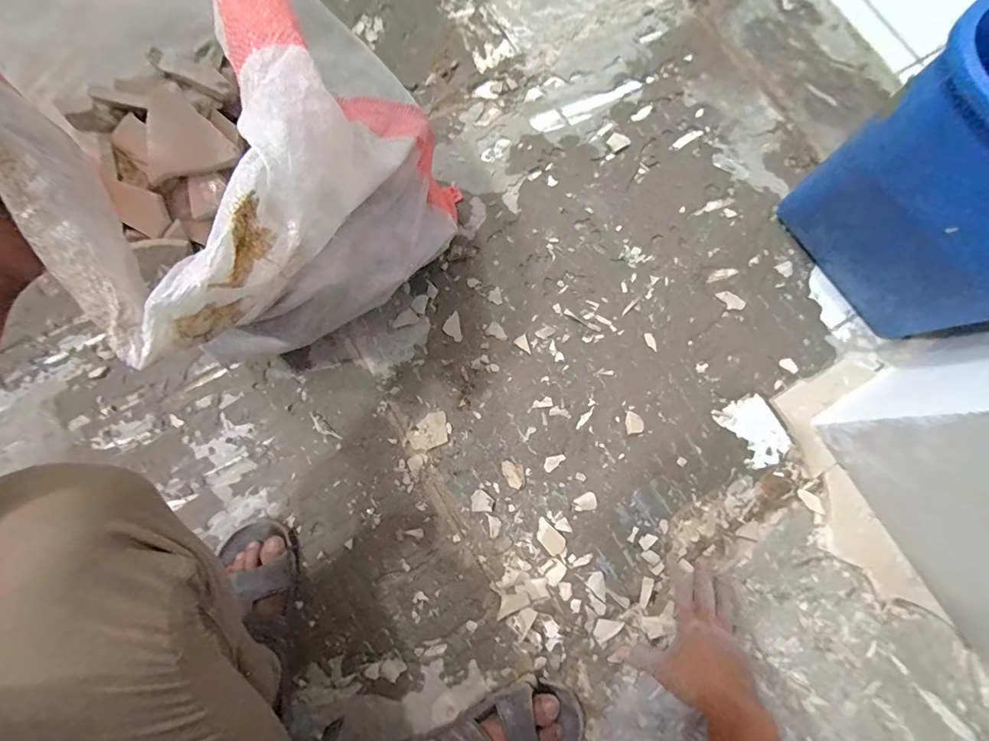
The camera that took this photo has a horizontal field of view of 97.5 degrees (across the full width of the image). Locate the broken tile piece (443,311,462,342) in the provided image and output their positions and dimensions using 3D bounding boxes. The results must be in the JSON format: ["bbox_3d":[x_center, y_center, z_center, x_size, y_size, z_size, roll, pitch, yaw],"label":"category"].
[{"bbox_3d":[-0.064,-0.064,0.649,0.024,0.004,0.044,-11,80,-3],"label":"broken tile piece"}]

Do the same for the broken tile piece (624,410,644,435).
[{"bbox_3d":[0.204,0.076,0.633,0.026,0.004,0.032,-12,80,-3],"label":"broken tile piece"}]

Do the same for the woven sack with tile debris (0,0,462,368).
[{"bbox_3d":[-0.225,-0.201,0.377,0.287,0.331,0.340,28,80,4],"label":"woven sack with tile debris"}]

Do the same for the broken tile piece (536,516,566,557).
[{"bbox_3d":[0.076,0.231,0.599,0.028,0.004,0.050,-44,83,-8],"label":"broken tile piece"}]

